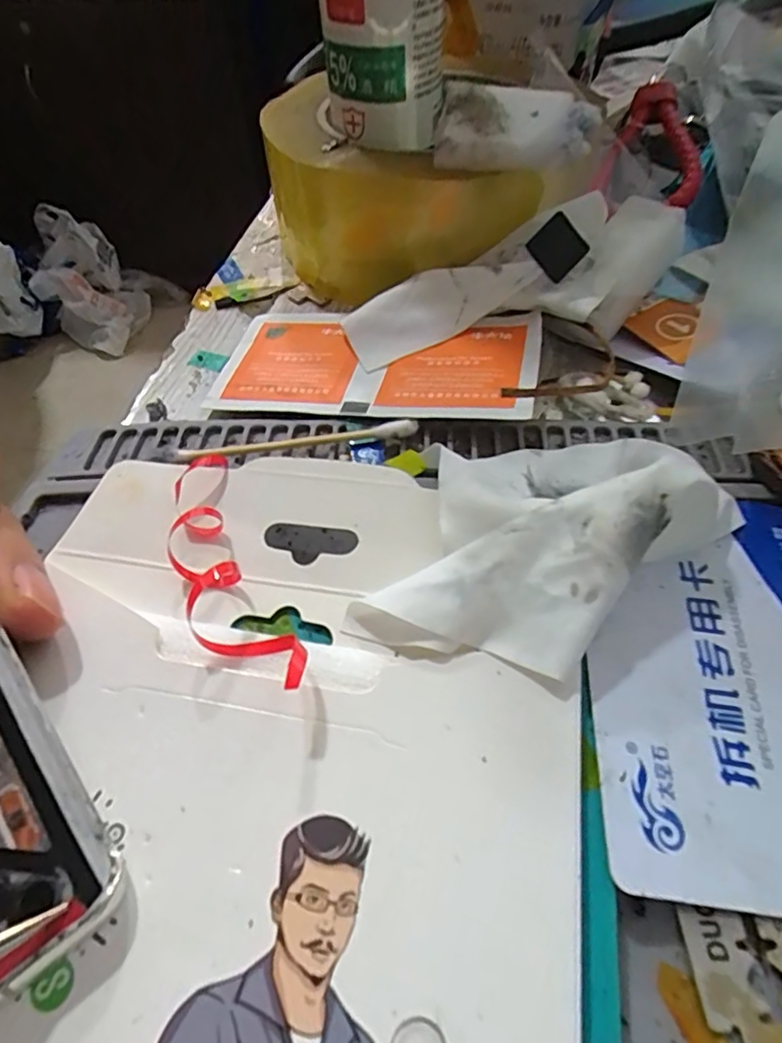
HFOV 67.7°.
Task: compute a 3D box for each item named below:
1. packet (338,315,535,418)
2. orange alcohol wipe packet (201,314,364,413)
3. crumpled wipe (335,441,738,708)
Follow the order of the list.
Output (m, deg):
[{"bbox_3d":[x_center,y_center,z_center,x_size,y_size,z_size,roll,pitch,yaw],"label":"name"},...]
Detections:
[{"bbox_3d":[0.016,-0.048,0.174,0.053,0.004,0.047,4,50,14],"label":"packet"},{"bbox_3d":[-0.031,-0.052,0.186,0.046,0.004,0.048,6,54,15],"label":"orange alcohol wipe packet"},{"bbox_3d":[0.031,0.002,0.121,0.054,0.023,0.070,34,60,24],"label":"crumpled wipe"}]

